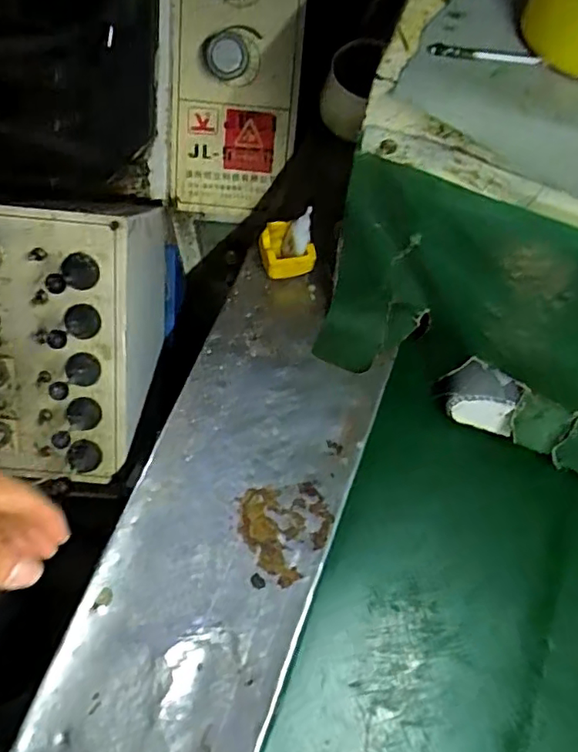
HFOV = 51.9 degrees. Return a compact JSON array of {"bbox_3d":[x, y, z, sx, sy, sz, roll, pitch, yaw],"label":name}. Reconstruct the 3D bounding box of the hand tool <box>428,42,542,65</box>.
[{"bbox_3d":[0.148,-0.242,0.448,0.085,0.007,0.012,7,68,1],"label":"hand tool"}]

